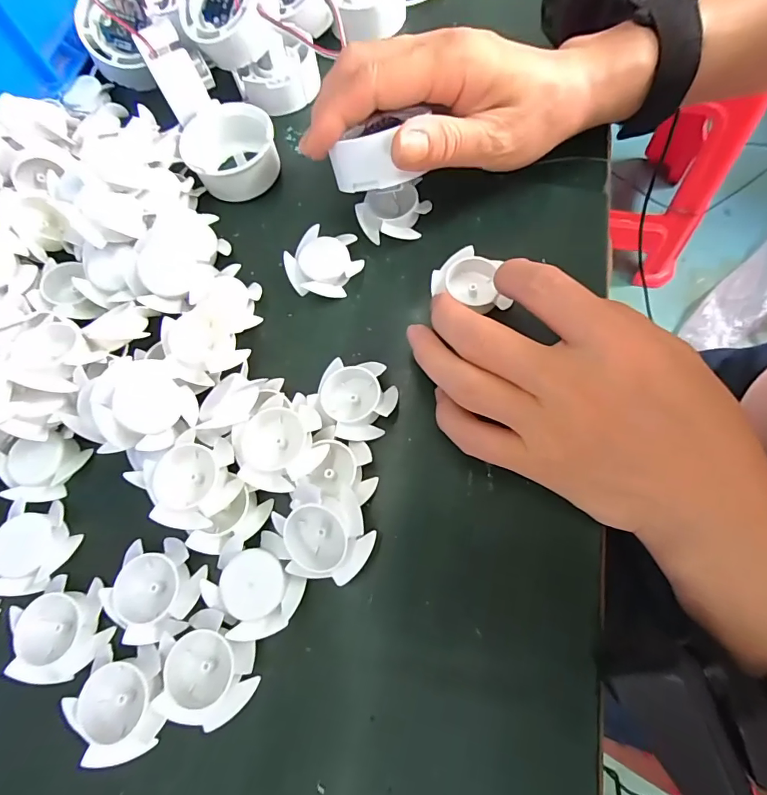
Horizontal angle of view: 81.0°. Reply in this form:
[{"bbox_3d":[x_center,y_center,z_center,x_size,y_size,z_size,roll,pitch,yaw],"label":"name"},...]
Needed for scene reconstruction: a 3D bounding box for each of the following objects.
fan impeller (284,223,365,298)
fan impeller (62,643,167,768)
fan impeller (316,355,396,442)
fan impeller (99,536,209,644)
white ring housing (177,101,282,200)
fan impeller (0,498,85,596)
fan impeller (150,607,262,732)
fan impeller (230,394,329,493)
[{"bbox_3d":[-0.032,-0.072,0.247,0.042,0.013,0.037,-43,72,-12],"label":"fan impeller"},{"bbox_3d":[-0.106,0.121,0.179,0.038,0.013,0.038,1,73,-2],"label":"fan impeller"},{"bbox_3d":[-0.013,0.002,0.212,0.036,0.011,0.037,-1,69,4],"label":"fan impeller"},{"bbox_3d":[-0.097,0.083,0.194,0.038,0.013,0.039,-1,69,4],"label":"fan impeller"},{"bbox_3d":[-0.090,-0.146,0.268,0.052,0.023,0.055,-1,69,4],"label":"white ring housing"},{"bbox_3d":[-0.163,0.068,0.206,0.038,0.011,0.038,-1,69,4],"label":"fan impeller"},{"bbox_3d":[-0.071,0.108,0.180,0.038,0.011,0.038,-1,69,4],"label":"fan impeller"},{"bbox_3d":[-0.046,0.020,0.199,0.040,0.013,0.037,-1,69,4],"label":"fan impeller"}]

